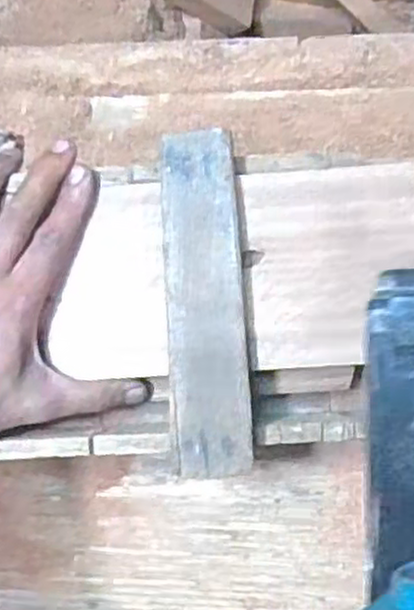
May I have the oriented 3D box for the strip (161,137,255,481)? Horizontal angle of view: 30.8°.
[{"bbox_3d":[-0.001,-0.001,0.413,0.042,0.009,0.187,-4,90,3],"label":"strip"}]

